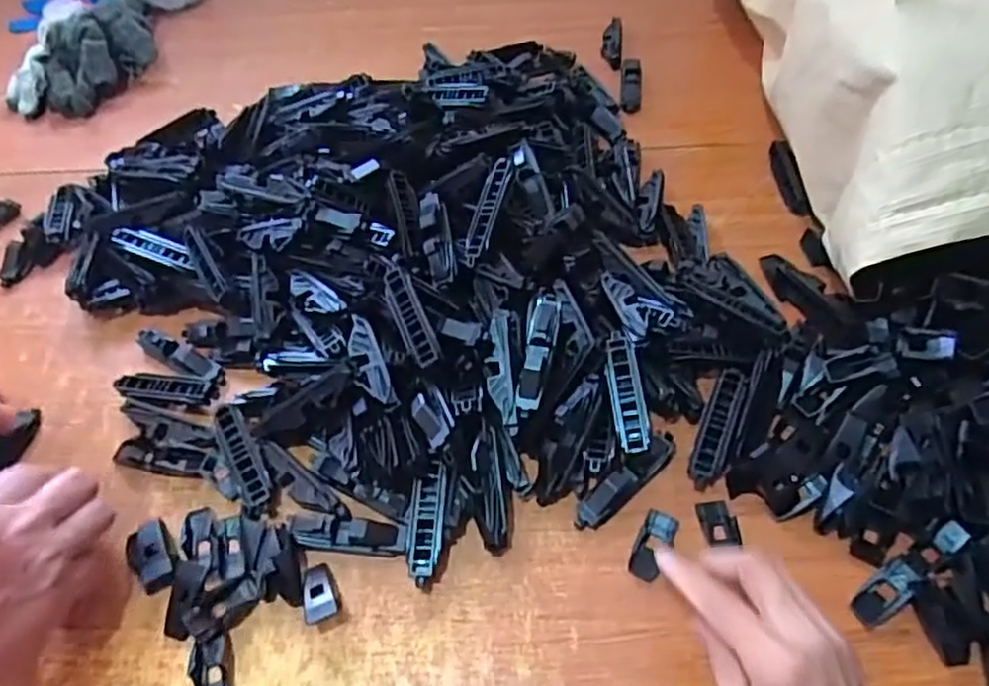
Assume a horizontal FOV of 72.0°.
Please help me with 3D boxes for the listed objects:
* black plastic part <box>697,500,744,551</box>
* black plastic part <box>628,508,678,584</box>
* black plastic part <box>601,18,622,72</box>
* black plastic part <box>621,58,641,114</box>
[{"bbox_3d":[0.132,0.105,0.400,0.020,0.004,0.027,-10,54,-4],"label":"black plastic part"},{"bbox_3d":[0.092,0.116,0.395,0.019,0.009,0.043,25,54,21],"label":"black plastic part"},{"bbox_3d":[0.122,-0.313,0.709,0.020,0.014,0.076,5,54,7],"label":"black plastic part"},{"bbox_3d":[0.134,-0.257,0.668,0.019,0.017,0.078,3,54,6],"label":"black plastic part"}]

